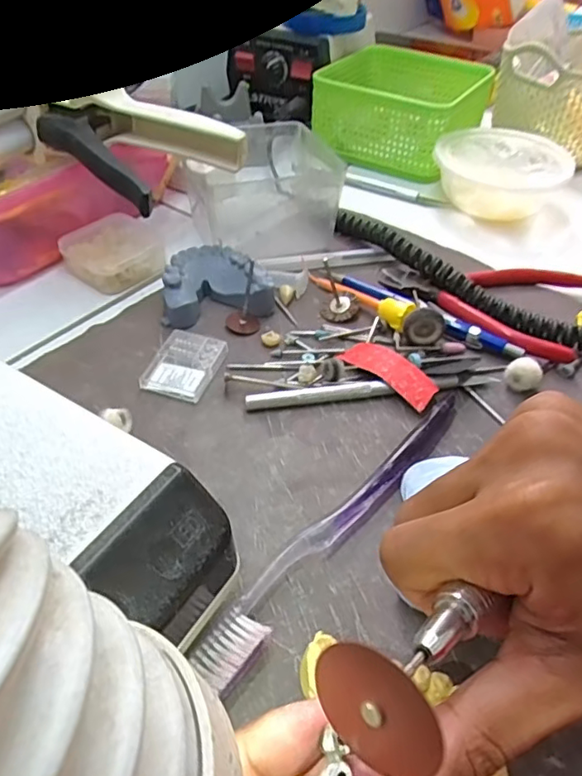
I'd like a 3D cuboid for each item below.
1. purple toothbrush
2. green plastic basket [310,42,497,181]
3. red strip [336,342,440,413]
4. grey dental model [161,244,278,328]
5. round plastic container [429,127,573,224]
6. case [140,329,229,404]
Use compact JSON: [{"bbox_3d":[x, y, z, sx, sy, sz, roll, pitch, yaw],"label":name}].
[{"bbox_3d":[0.022,0.054,0.252,0.023,0.012,0.174,30,51,25],"label":"purple toothbrush"},{"bbox_3d":[0.102,-0.258,0.533,0.128,0.063,0.133,26,50,21],"label":"green plastic basket"},{"bbox_3d":[0.054,-0.009,0.315,0.020,0.010,0.057,-33,55,-30],"label":"red strip"},{"bbox_3d":[-0.047,-0.066,0.359,0.067,0.023,0.055,-9,46,-11],"label":"grey dental model"},{"bbox_3d":[0.170,-0.172,0.468,0.098,0.045,0.098,1,45,-1],"label":"round plastic container"},{"bbox_3d":[-0.059,-0.013,0.317,0.035,0.008,0.045,15,47,12],"label":"case"}]

